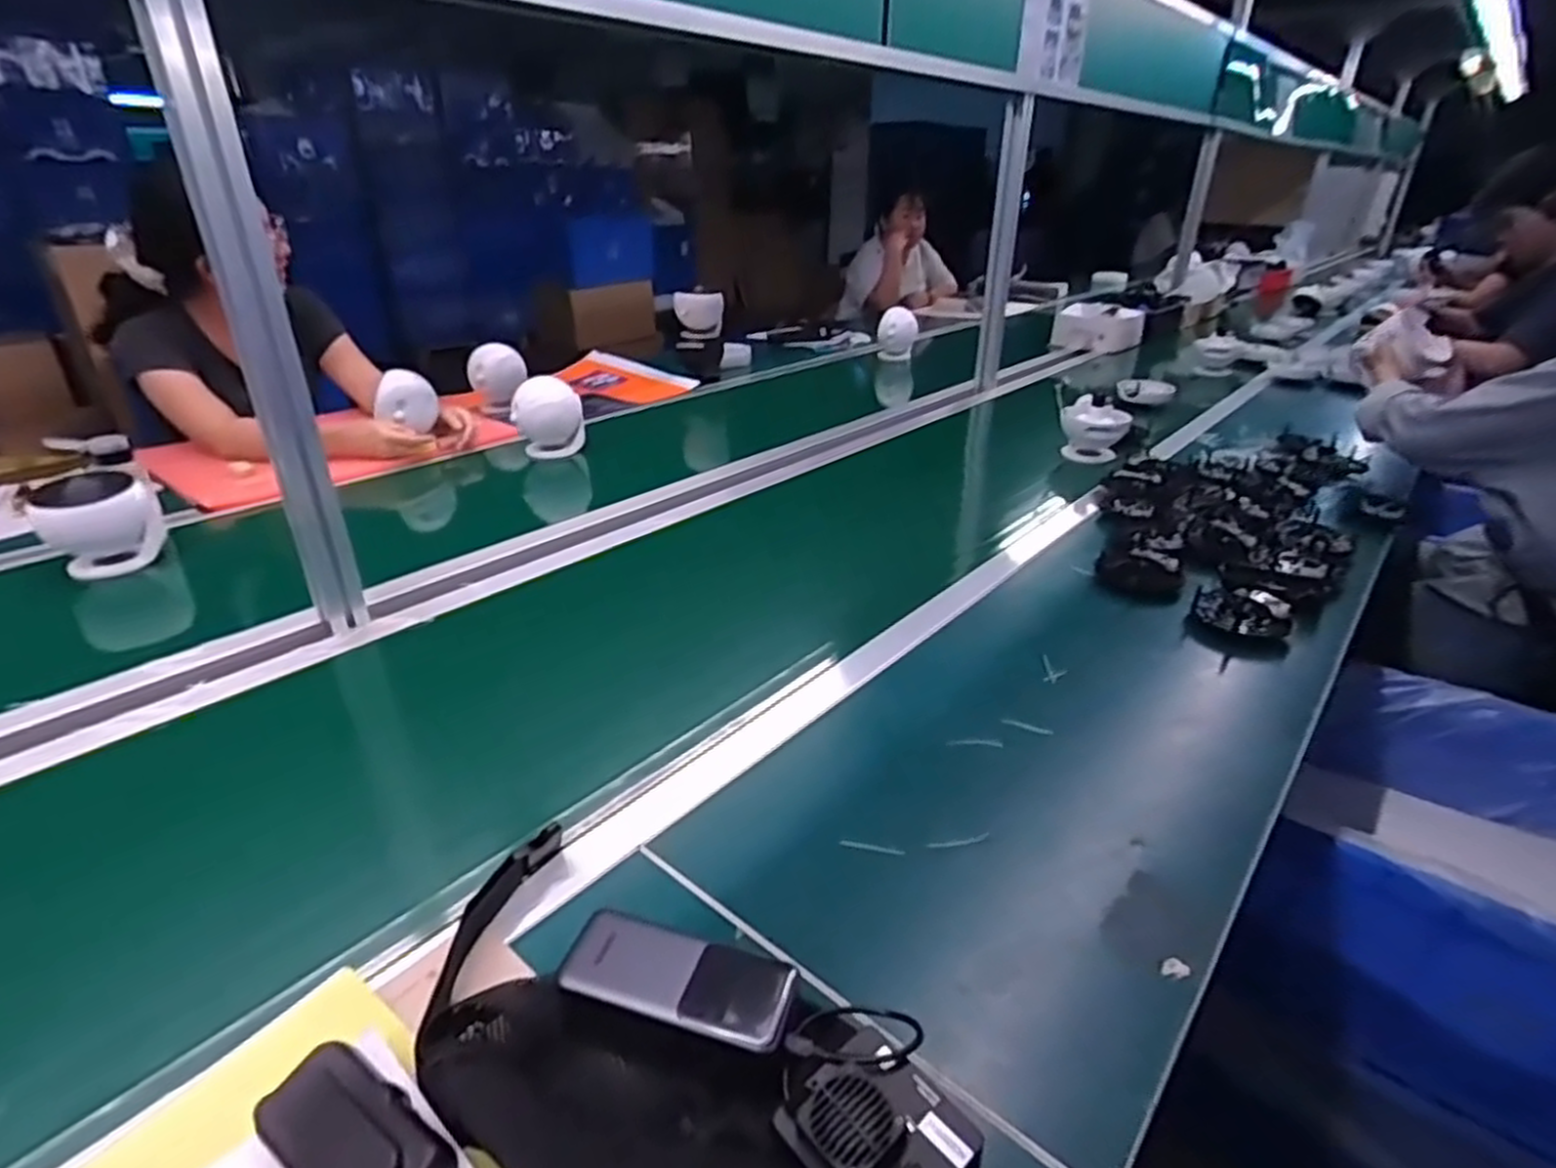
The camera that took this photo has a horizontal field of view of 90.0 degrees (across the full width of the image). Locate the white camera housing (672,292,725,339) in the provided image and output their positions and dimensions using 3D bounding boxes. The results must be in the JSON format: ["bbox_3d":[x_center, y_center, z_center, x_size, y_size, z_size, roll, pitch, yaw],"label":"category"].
[{"bbox_3d":[-0.183,-0.618,1.797,0.118,0.097,0.062,-2,29,-6],"label":"white camera housing"}]

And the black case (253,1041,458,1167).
[{"bbox_3d":[-0.207,0.272,0.380,0.105,0.027,0.050,17,31,27],"label":"black case"}]

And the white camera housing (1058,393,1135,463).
[{"bbox_3d":[0.550,-0.265,1.368,0.111,0.104,0.129,21,33,33],"label":"white camera housing"}]

